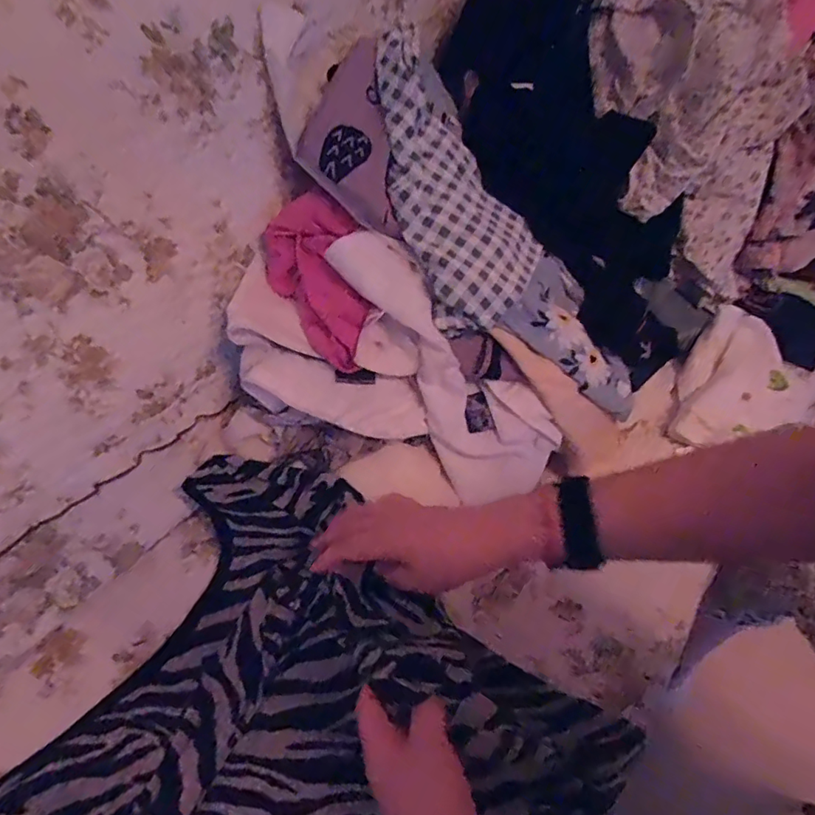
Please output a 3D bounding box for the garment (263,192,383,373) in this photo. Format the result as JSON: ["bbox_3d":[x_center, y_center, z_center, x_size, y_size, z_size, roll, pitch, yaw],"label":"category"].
[{"bbox_3d":[-0.086,-0.125,0.545,0.097,0.055,0.195,-16,72,-12],"label":"garment"}]

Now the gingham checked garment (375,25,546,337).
[{"bbox_3d":[0.050,-0.237,0.556,0.152,0.055,0.315,-18,86,-14],"label":"gingham checked garment"}]

